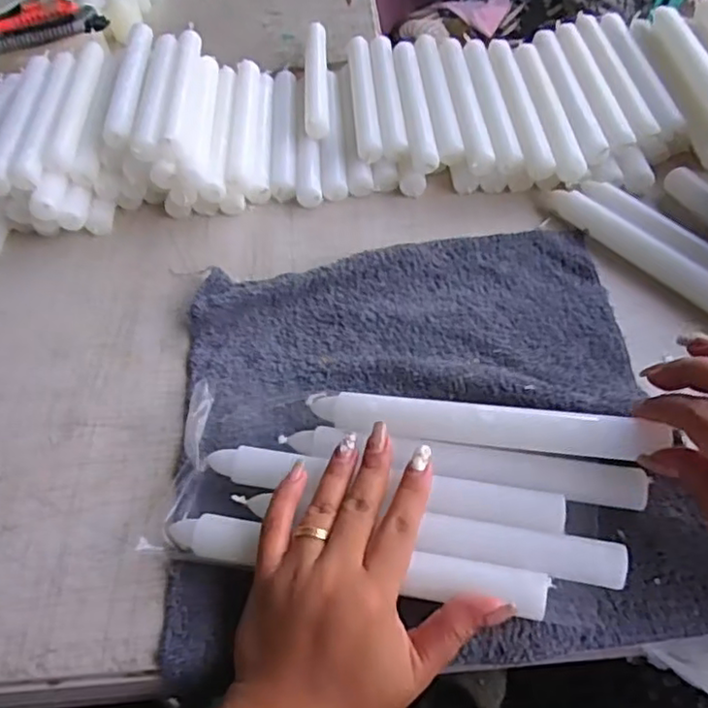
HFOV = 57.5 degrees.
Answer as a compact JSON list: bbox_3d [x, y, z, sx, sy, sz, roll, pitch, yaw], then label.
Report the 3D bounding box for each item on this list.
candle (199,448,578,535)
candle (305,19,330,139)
[{"bbox_3d":[0.014,0.072,0.352,0.196,0.020,0.021,7,51,9],"label":"candle"},{"bbox_3d":[-0.036,-0.269,0.632,0.021,0.028,0.182,-6,51,3],"label":"candle"}]

